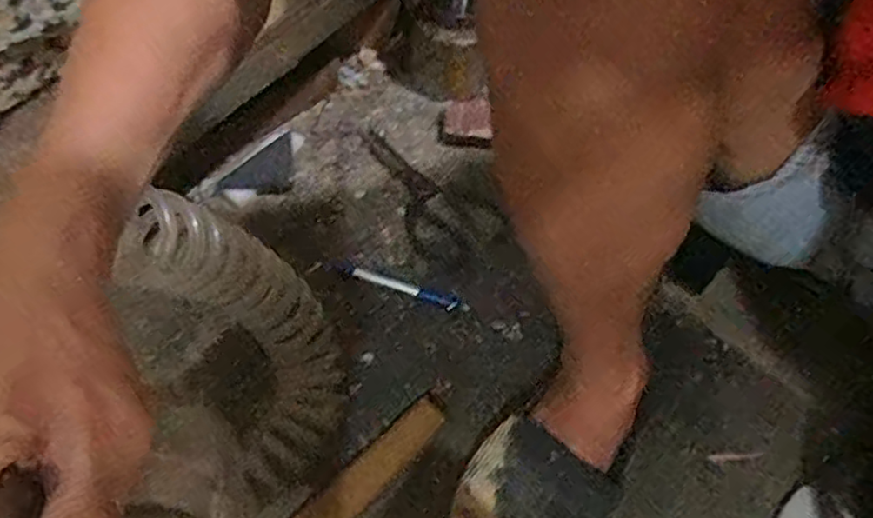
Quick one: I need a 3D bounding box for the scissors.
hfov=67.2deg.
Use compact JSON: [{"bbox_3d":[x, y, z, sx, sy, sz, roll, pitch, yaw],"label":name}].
[{"bbox_3d":[-0.022,-0.077,0.720,0.099,0.022,0.216,-32,63,-24],"label":"scissors"}]

